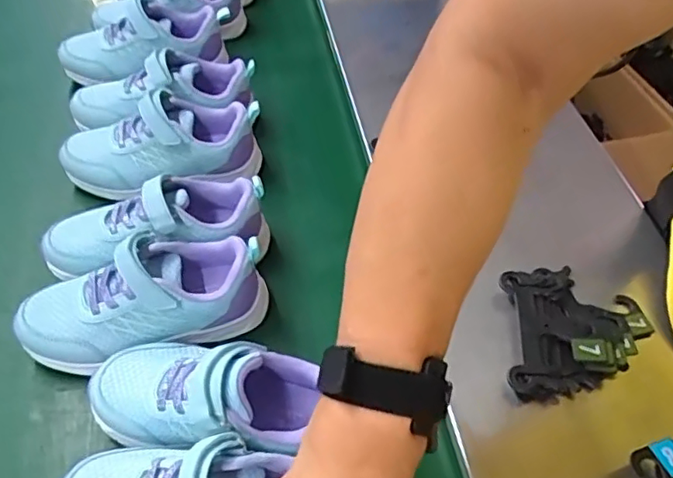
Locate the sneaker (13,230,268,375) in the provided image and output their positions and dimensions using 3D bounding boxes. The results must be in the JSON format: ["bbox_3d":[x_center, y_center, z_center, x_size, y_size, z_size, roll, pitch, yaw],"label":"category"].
[{"bbox_3d":[-0.151,0.046,0.472,0.185,0.084,0.079,-12,50,-12],"label":"sneaker"}]

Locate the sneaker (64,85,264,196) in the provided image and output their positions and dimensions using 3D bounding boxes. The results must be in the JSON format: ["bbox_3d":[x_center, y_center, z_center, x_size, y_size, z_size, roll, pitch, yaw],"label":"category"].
[{"bbox_3d":[-0.174,-0.097,0.590,0.193,0.072,0.085,-6,49,-7],"label":"sneaker"}]

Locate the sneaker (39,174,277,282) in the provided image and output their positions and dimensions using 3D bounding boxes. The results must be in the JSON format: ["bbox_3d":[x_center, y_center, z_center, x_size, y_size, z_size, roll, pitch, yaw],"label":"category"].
[{"bbox_3d":[-0.155,-0.009,0.516,0.187,0.078,0.072,-9,50,-9],"label":"sneaker"}]

